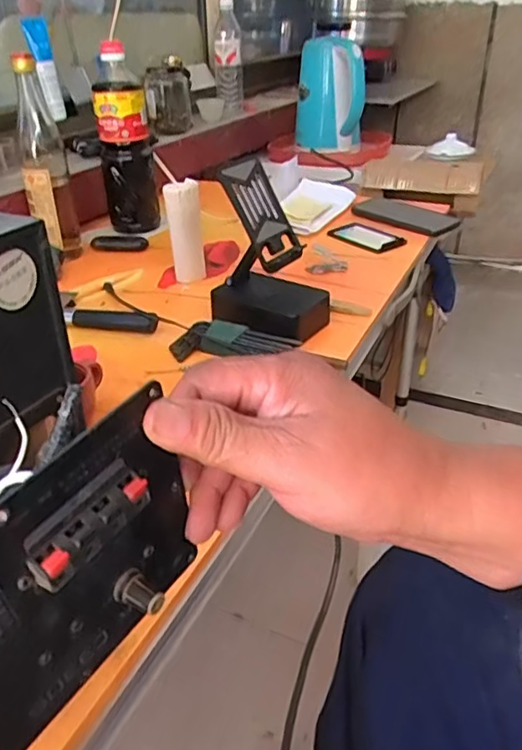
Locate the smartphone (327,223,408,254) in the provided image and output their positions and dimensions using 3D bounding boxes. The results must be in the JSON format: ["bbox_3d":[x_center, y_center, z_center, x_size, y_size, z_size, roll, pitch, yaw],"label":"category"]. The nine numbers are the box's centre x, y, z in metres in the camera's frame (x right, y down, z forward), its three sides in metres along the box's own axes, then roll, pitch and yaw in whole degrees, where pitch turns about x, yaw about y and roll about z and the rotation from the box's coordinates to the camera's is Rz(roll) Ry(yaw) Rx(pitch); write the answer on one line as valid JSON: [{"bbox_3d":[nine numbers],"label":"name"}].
[{"bbox_3d":[0.158,-0.209,0.906,0.074,0.009,0.118,-27,40,-36],"label":"smartphone"}]

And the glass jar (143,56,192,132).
[{"bbox_3d":[-0.184,-0.559,1.192,0.089,0.131,0.089,-5,32,-6],"label":"glass jar"}]

